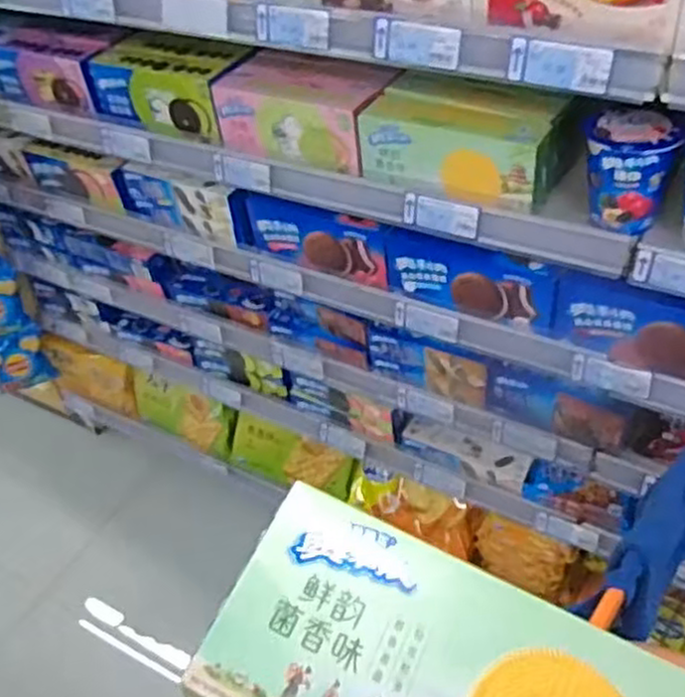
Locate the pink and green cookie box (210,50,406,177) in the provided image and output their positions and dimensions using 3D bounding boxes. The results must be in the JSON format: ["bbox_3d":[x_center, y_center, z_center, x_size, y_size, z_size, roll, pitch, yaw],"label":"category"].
[{"bbox_3d":[-0.049,-0.316,0.976,0.239,0.086,0.124,21,51,25],"label":"pink and green cookie box"}]

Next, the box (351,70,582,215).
[{"bbox_3d":[0.140,-0.244,0.866,0.220,0.099,0.114,20,51,24],"label":"box"}]

